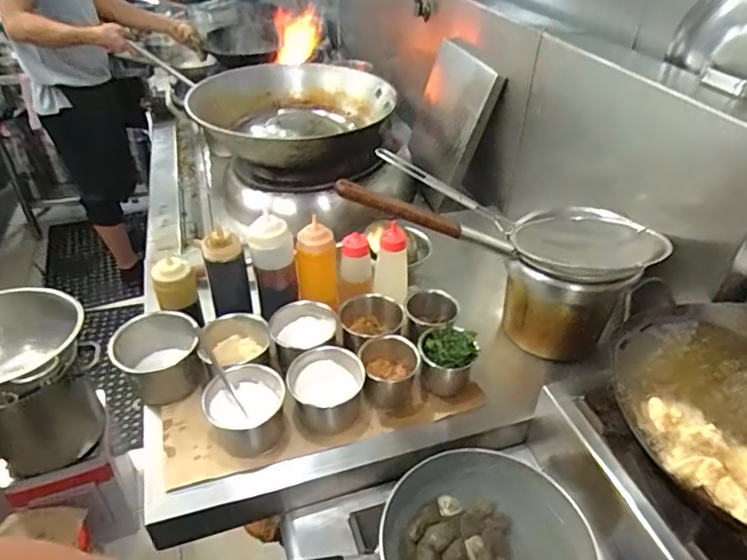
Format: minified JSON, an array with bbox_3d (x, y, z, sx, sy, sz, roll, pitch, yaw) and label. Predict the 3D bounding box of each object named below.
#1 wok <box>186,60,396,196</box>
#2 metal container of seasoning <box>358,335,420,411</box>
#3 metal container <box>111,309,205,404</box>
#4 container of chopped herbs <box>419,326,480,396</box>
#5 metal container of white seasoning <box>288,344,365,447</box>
[{"bbox_3d":[-0.221,-0.441,1.469,0.528,0.189,0.525,-7,39,-13],"label":"wok"},{"bbox_3d":[0.026,0.155,0.888,0.093,0.096,0.097,0,38,-3],"label":"metal container of seasoning"},{"bbox_3d":[-0.357,0.128,0.886,0.138,0.114,0.127,-8,39,-13],"label":"metal container"},{"bbox_3d":[0.124,0.135,0.905,0.096,0.085,0.091,6,38,4],"label":"container of chopped herbs"},{"bbox_3d":[-0.073,0.174,0.837,0.114,0.094,0.116,-3,38,-7],"label":"metal container of white seasoning"}]

